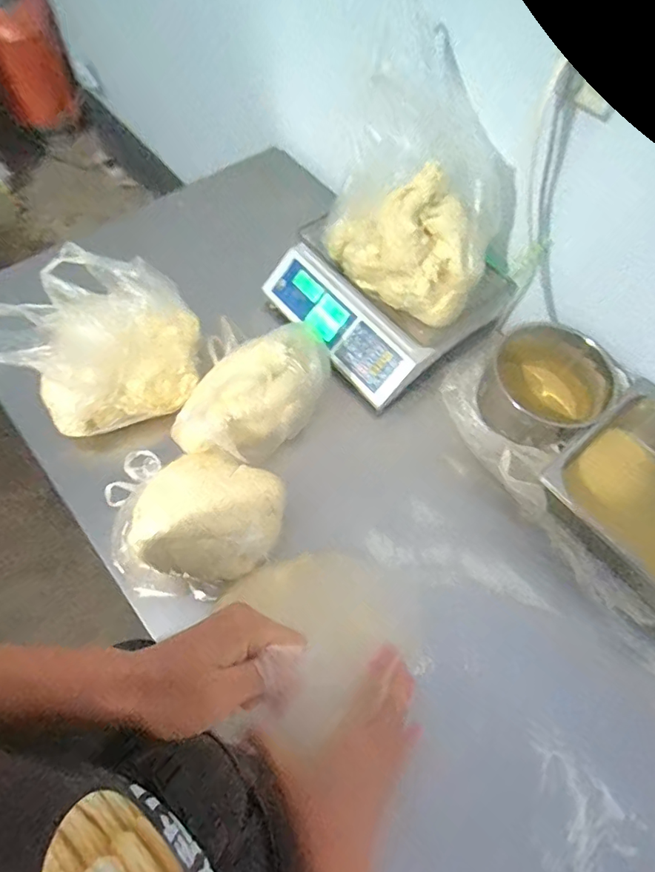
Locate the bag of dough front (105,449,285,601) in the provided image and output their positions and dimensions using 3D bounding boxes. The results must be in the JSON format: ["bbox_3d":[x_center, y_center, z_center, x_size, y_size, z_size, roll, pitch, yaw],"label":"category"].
[{"bbox_3d":[-0.183,0.113,0.685,0.226,0.096,0.197,7,63,0],"label":"bag of dough front"}]

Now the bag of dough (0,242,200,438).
[{"bbox_3d":[-0.360,-0.145,0.772,0.260,0.157,0.247,25,64,9],"label":"bag of dough"}]

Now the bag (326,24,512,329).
[{"bbox_3d":[0.133,-0.328,0.757,0.239,0.214,0.163,31,65,12],"label":"bag"}]

